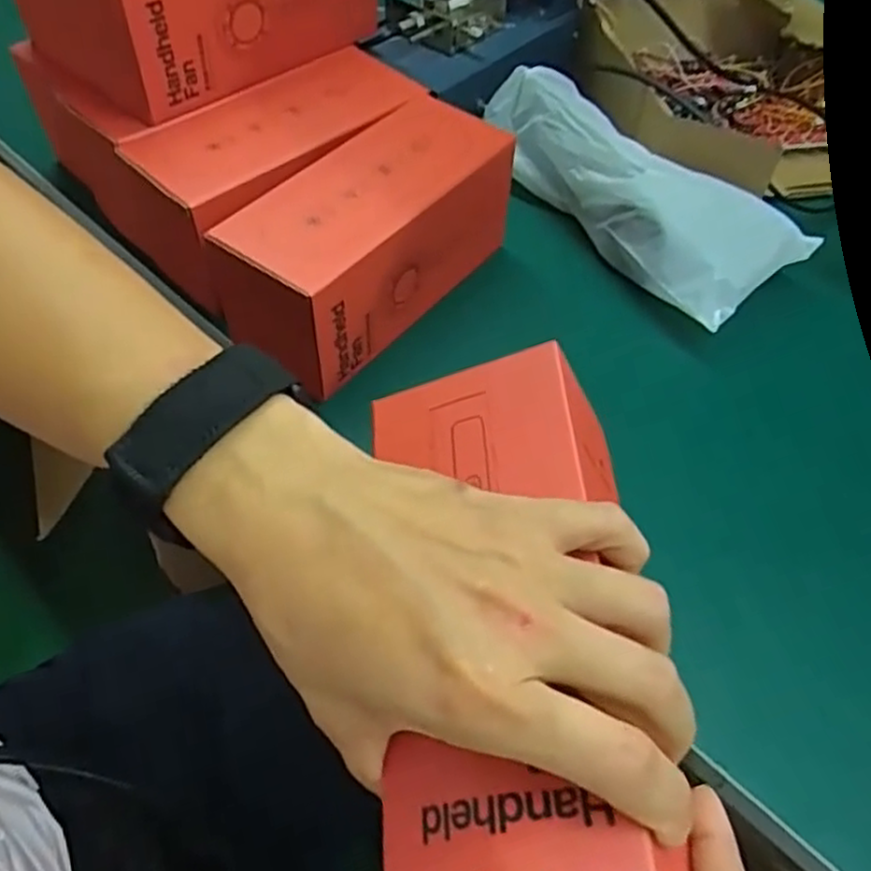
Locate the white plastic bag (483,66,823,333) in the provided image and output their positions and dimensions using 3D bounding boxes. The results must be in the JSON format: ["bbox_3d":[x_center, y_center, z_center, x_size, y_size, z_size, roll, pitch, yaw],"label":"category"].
[{"bbox_3d":[0.132,-0.169,0.484,0.099,0.065,0.224,-33,61,-23],"label":"white plastic bag"}]

